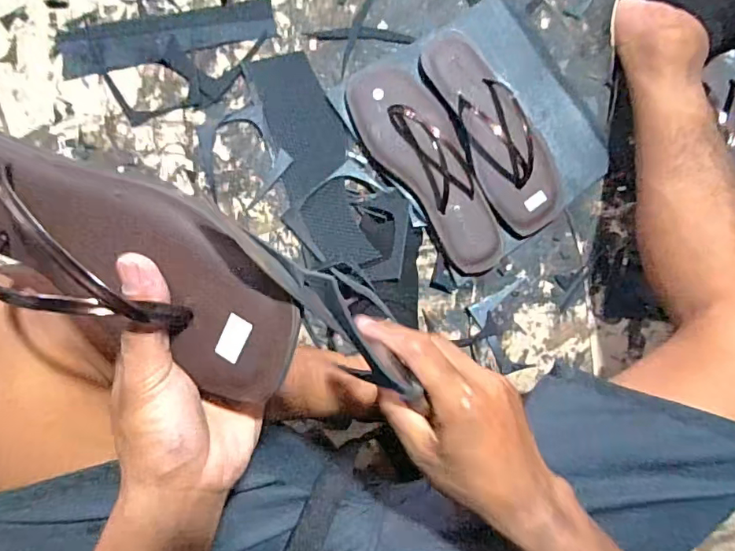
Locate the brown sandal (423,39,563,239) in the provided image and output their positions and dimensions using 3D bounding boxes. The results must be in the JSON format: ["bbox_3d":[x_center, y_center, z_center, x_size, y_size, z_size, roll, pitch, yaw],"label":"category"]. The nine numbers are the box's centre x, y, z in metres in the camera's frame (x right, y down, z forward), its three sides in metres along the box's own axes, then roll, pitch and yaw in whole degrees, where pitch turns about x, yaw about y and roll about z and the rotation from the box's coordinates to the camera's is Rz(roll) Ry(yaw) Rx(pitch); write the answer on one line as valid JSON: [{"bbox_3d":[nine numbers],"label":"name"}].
[{"bbox_3d":[0.143,-0.168,0.568,0.087,0.047,0.252,-29,88,-1],"label":"brown sandal"}]

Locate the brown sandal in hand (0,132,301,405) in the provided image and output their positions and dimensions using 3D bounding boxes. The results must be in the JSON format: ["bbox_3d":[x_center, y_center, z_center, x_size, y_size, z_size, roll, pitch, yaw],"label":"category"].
[{"bbox_3d":[-0.148,-0.018,0.252,0.243,0.047,0.084,26,88,6],"label":"brown sandal in hand"}]

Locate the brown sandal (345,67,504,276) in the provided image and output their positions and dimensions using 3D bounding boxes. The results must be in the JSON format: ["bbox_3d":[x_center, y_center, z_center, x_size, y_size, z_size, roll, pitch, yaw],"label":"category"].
[{"bbox_3d":[0.070,-0.126,0.572,0.096,0.038,0.266,-32,89,-1],"label":"brown sandal"}]

